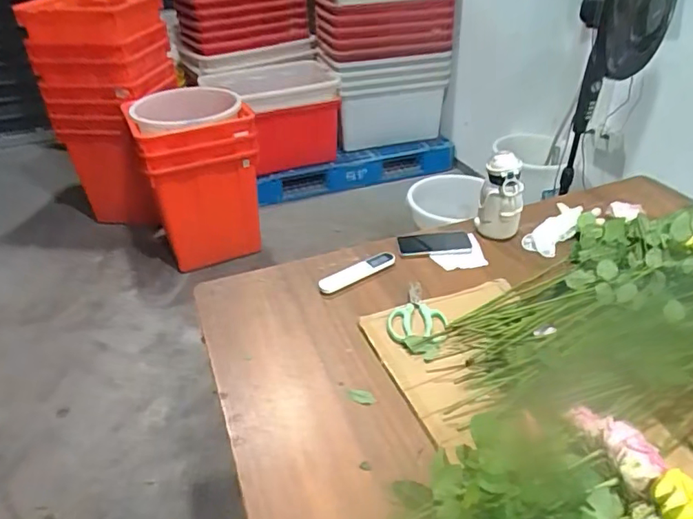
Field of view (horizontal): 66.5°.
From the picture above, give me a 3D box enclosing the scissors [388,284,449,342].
[{"bbox_3d":[0.117,0.086,0.921,0.099,0.012,0.151,-3,34,-2],"label":"scissors"}]

